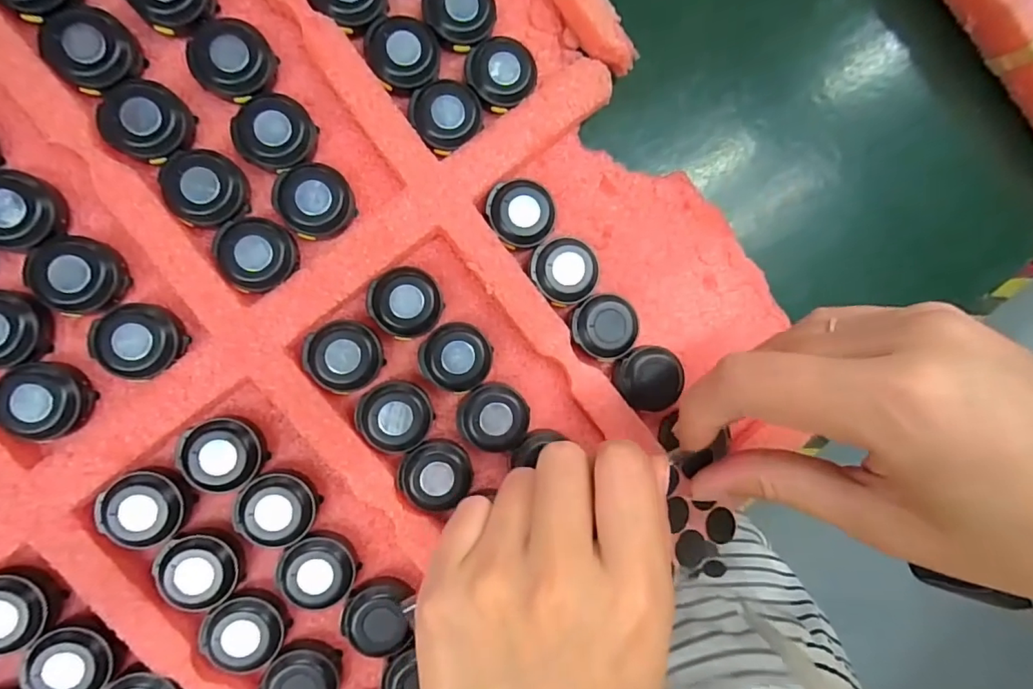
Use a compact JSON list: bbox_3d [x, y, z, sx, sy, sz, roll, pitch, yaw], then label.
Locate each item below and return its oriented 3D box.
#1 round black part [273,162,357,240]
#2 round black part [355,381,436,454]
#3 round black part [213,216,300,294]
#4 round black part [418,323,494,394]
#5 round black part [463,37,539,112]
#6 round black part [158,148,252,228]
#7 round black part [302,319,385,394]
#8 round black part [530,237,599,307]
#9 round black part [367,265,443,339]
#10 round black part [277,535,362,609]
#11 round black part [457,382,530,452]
[{"bbox_3d":[-0.083,-0.059,0.215,0.029,0.014,0.031,0,91,-9],"label":"round black part"},{"bbox_3d":[-0.052,0.031,0.221,0.031,0.012,0.029,2,91,-9],"label":"round black part"},{"bbox_3d":[-0.105,-0.037,0.209,0.029,0.009,0.031,0,91,-9],"label":"round black part"},{"bbox_3d":[-0.026,0.005,0.224,0.030,0.013,0.028,0,91,-9],"label":"round black part"},{"bbox_3d":[-0.007,-0.117,0.228,0.030,0.014,0.027,3,91,-9],"label":"round black part"},{"bbox_3d":[-0.125,-0.063,0.206,0.029,0.011,0.031,0,91,-9],"label":"round black part"},{"bbox_3d":[-0.072,0.005,0.217,0.029,0.012,0.030,0,91,-9],"label":"round black part"},{"bbox_3d":[0.021,-0.032,0.232,0.029,0.013,0.029,0,91,-9],"label":"round black part"},{"bbox_3d":[-0.047,-0.018,0.221,0.030,0.012,0.029,0,91,-9],"label":"round black part"},{"bbox_3d":[-0.082,0.093,0.214,0.029,0.014,0.024,36,85,-8],"label":"round black part"},{"bbox_3d":[-0.010,0.032,0.227,0.030,0.014,0.028,0,91,-9],"label":"round black part"}]

